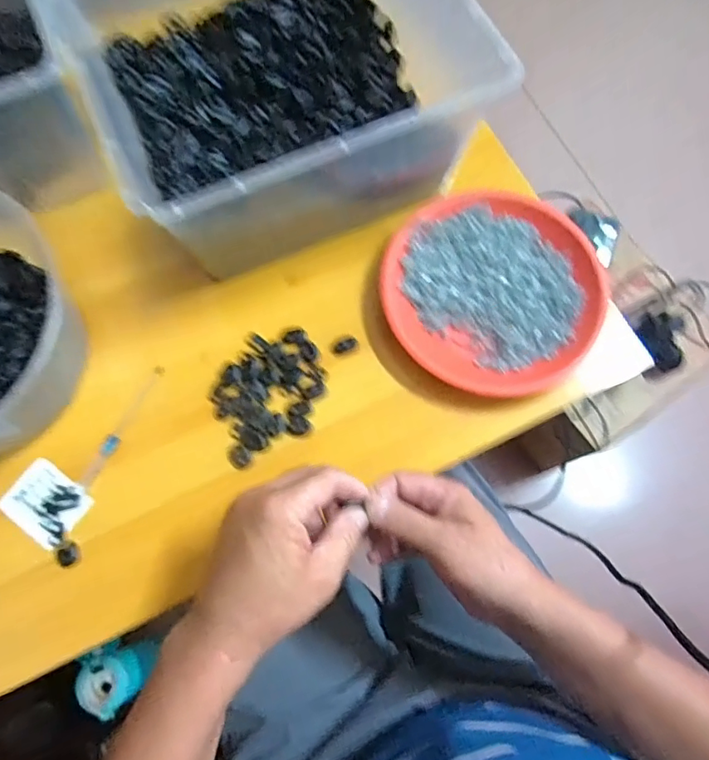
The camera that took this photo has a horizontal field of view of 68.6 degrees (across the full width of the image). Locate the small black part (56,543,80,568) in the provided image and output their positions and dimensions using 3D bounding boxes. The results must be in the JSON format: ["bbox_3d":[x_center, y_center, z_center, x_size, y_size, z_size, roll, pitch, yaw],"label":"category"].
[{"bbox_3d":[-0.230,0.141,0.419,0.017,0.004,0.017,0,72,-1],"label":"small black part"}]

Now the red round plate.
[{"bbox_3d":[0.125,-0.081,0.470,0.194,0.026,0.178,0,72,-1],"label":"red round plate"}]

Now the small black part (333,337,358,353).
[{"bbox_3d":[-0.008,-0.031,0.463,0.022,0.011,0.009,-14,73,-5],"label":"small black part"}]

